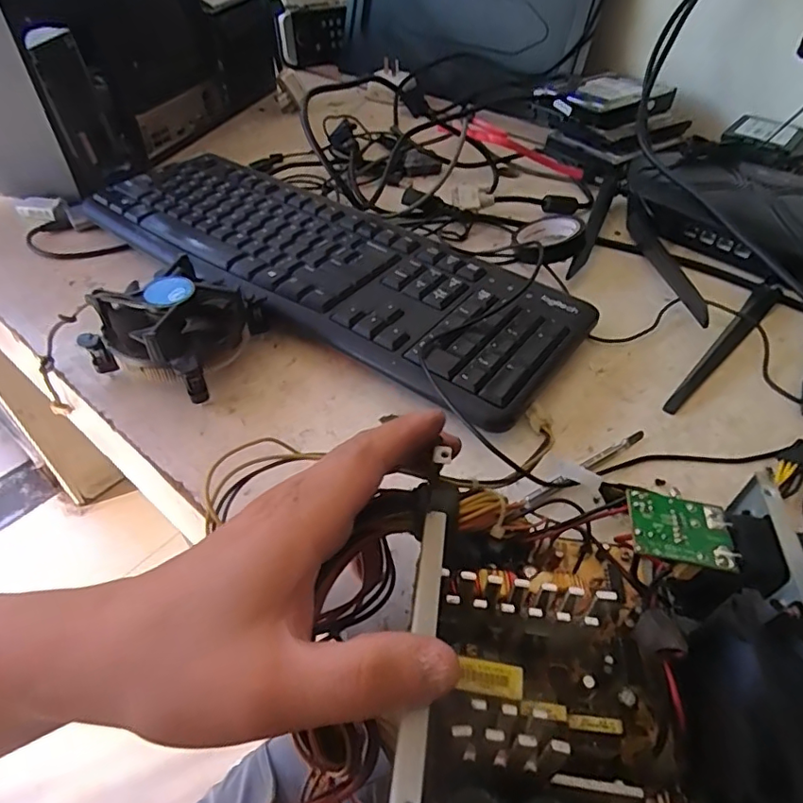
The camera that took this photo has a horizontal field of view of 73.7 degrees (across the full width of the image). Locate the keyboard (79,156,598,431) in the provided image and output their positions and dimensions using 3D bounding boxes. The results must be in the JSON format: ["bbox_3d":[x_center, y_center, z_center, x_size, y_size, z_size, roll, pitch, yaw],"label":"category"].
[{"bbox_3d":[-0.069,-0.111,0.425,0.413,0.038,0.143,27,53,21],"label":"keyboard"}]

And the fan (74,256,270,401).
[{"bbox_3d":[-0.149,-0.049,0.356,0.087,0.056,0.083,17,50,13],"label":"fan"}]

